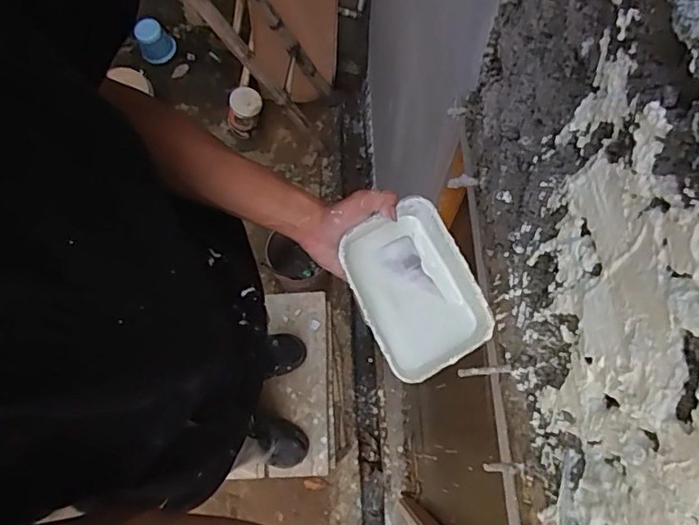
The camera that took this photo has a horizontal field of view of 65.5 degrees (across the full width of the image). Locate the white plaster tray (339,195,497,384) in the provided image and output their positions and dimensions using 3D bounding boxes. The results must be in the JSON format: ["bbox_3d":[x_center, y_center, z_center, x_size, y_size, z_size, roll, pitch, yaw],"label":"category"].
[{"bbox_3d":[0.069,0.030,0.584,0.125,0.048,0.165,-28,75,-9],"label":"white plaster tray"}]

